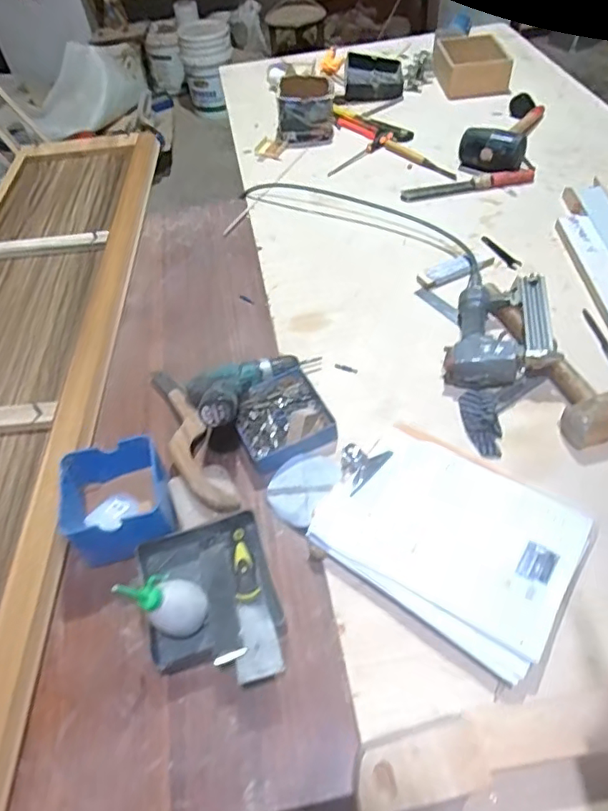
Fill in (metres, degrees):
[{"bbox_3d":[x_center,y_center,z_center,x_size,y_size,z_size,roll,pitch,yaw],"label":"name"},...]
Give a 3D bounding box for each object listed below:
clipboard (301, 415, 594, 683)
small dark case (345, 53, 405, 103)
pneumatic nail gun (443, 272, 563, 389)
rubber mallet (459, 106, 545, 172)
[{"bbox_3d":[0.183,0.158,0.702,0.305,0.031,0.234,29,59,25],"label":"clipboard"},{"bbox_3d":[0.193,-0.902,1.492,0.155,0.048,0.194,0,52,5],"label":"small dark case"},{"bbox_3d":[0.315,-0.121,0.878,0.159,0.053,0.221,8,53,11],"label":"pneumatic nail gun"},{"bbox_3d":[0.463,-0.647,1.256,0.135,0.072,0.300,18,55,18],"label":"rubber mallet"}]

